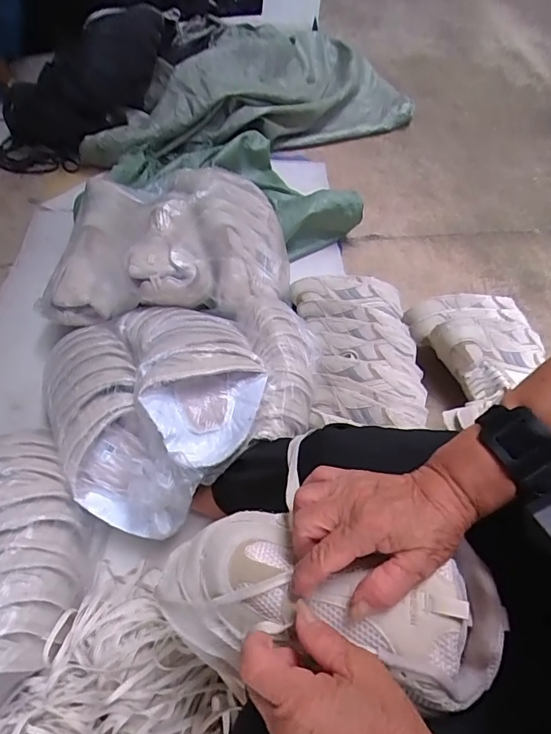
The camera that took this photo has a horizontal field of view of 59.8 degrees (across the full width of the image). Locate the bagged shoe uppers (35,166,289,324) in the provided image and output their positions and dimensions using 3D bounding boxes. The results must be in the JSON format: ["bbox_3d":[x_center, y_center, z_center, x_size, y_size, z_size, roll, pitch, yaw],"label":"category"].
[{"bbox_3d":[-0.196,-0.262,0.945,0.440,0.120,0.370,-1,56,4],"label":"bagged shoe uppers"}]

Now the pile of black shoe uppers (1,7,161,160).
[{"bbox_3d":[-0.513,-0.814,1.362,0.542,0.178,0.205,-41,62,-4],"label":"pile of black shoe uppers"}]

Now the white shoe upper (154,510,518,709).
[{"bbox_3d":[0.033,0.168,0.358,0.251,0.088,0.106,3,52,18],"label":"white shoe upper"}]

